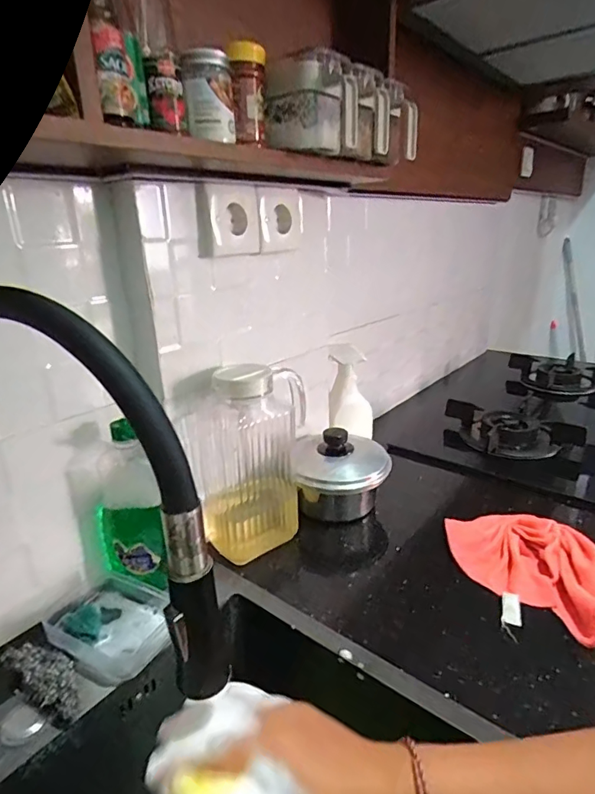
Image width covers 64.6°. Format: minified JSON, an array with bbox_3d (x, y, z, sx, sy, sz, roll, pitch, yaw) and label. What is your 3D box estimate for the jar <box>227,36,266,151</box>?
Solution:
[{"bbox_3d":[-0.052,-0.323,0.500,0.035,0.098,0.040,-4,21,-7],"label":"jar"}]

